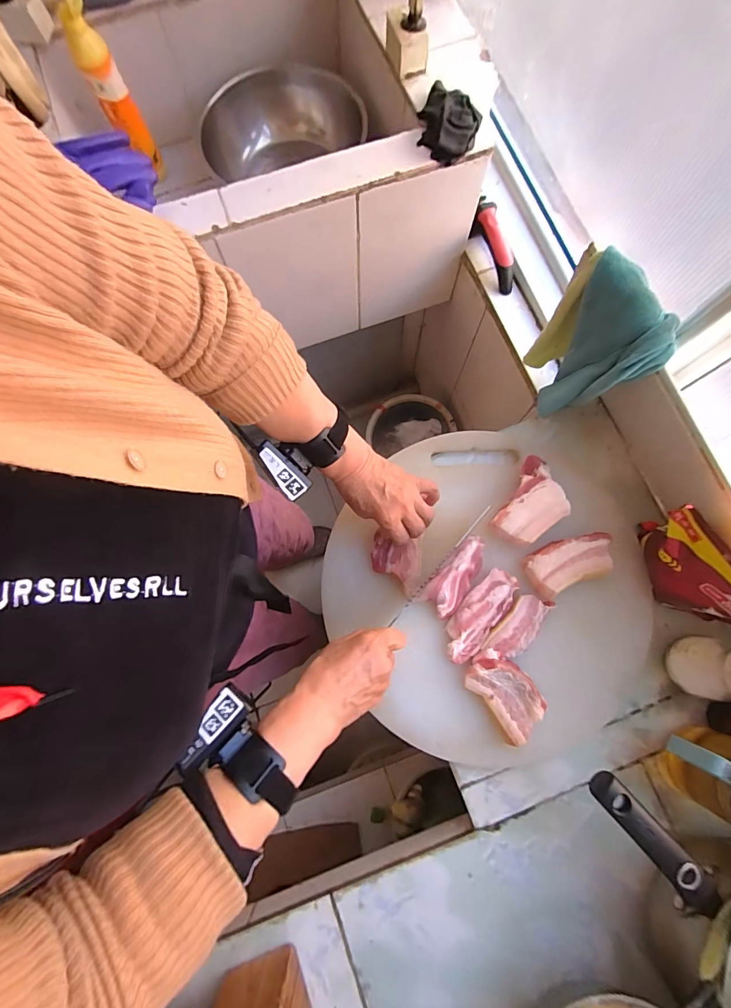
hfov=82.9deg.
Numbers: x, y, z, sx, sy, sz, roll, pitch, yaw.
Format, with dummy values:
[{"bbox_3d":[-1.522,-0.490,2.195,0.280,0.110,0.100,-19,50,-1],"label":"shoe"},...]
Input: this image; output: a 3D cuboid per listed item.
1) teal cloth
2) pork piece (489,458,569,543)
[{"bbox_3d":[0.299,-0.199,0.529,0.090,0.172,0.139,10,78,3],"label":"teal cloth"},{"bbox_3d":[0.217,0.001,0.530,0.070,0.030,0.110,31,80,7],"label":"pork piece"}]

